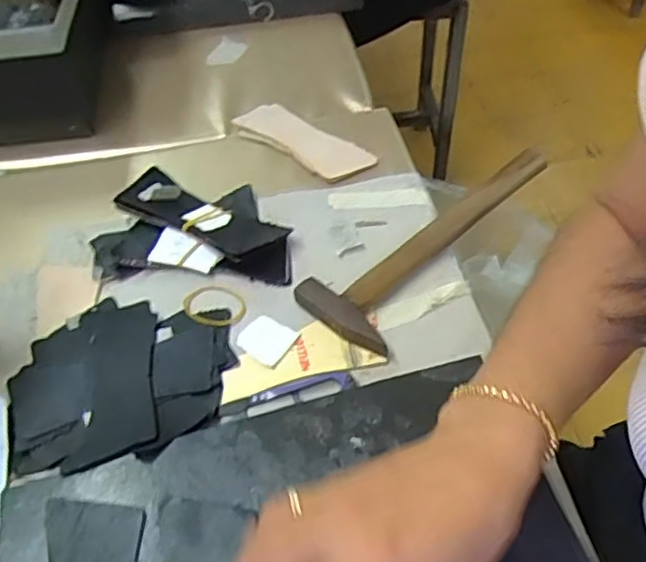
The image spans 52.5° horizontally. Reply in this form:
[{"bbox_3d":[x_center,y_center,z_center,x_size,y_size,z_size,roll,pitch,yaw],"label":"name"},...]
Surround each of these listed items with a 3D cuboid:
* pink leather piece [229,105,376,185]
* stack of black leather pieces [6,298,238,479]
[{"bbox_3d":[-0.021,-0.132,0.612,0.143,0.011,0.052,34,58,28],"label":"pink leather piece"},{"bbox_3d":[-0.138,0.064,0.443,0.141,0.019,0.137,-3,49,0],"label":"stack of black leather pieces"}]

